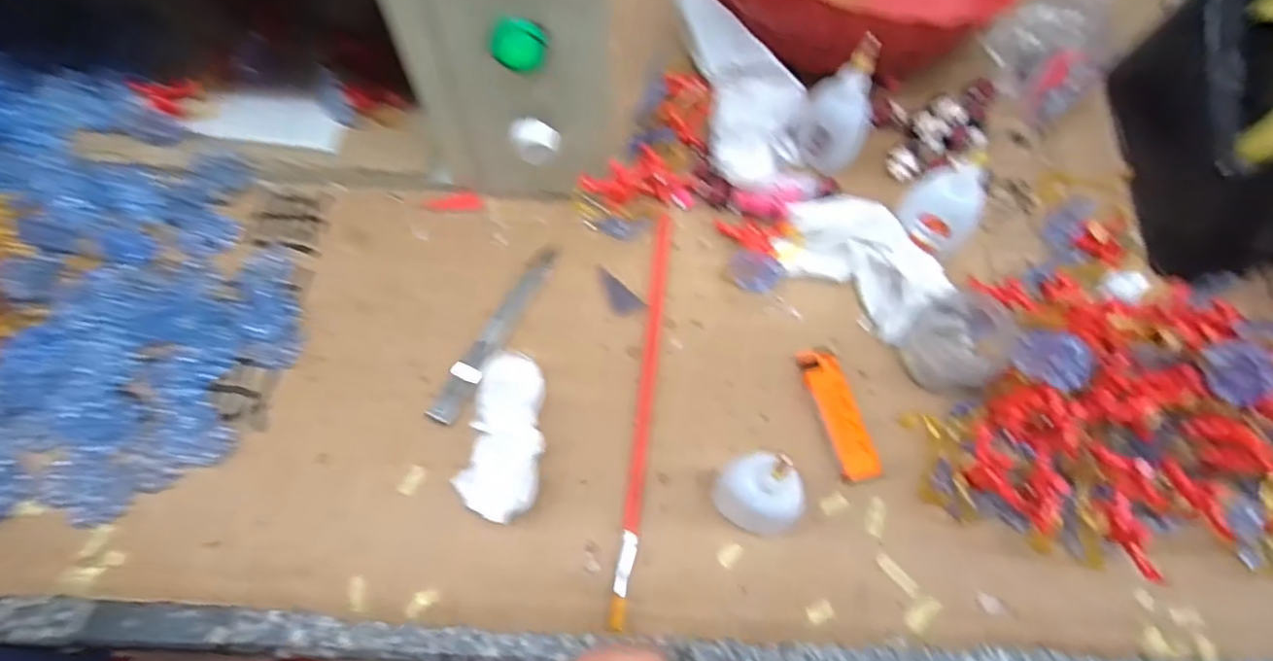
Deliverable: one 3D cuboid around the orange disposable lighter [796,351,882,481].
[{"bbox_3d":[0.120,0.050,0.384,0.023,0.012,0.079,-14,69,-7],"label":"orange disposable lighter"}]

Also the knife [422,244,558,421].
[{"bbox_3d":[-0.087,-0.002,0.402,0.019,0.010,0.133,25,69,8],"label":"knife"}]

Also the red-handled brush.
[{"bbox_3d":[0.005,0.038,0.390,0.011,0.013,0.259,6,67,1],"label":"red-handled brush"}]

